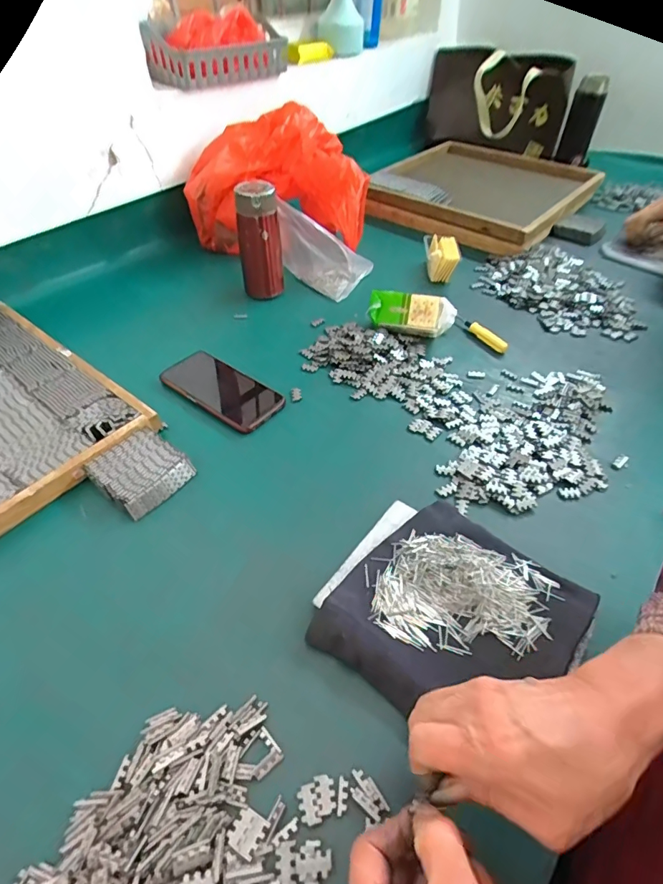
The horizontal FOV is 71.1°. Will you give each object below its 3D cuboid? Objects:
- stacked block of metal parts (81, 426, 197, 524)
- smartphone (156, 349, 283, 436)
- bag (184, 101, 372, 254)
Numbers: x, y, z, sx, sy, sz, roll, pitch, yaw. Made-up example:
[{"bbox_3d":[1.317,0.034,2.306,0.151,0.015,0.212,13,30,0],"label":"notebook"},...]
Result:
[{"bbox_3d":[-0.204,0.031,0.499,0.084,0.027,0.081,29,53,25],"label":"stacked block of metal parts"},{"bbox_3d":[-0.140,-0.068,0.597,0.158,0.015,0.076,33,56,18],"label":"smartphone"},{"bbox_3d":[-0.080,-0.452,0.836,0.280,0.199,0.251,29,53,25],"label":"bag"}]

